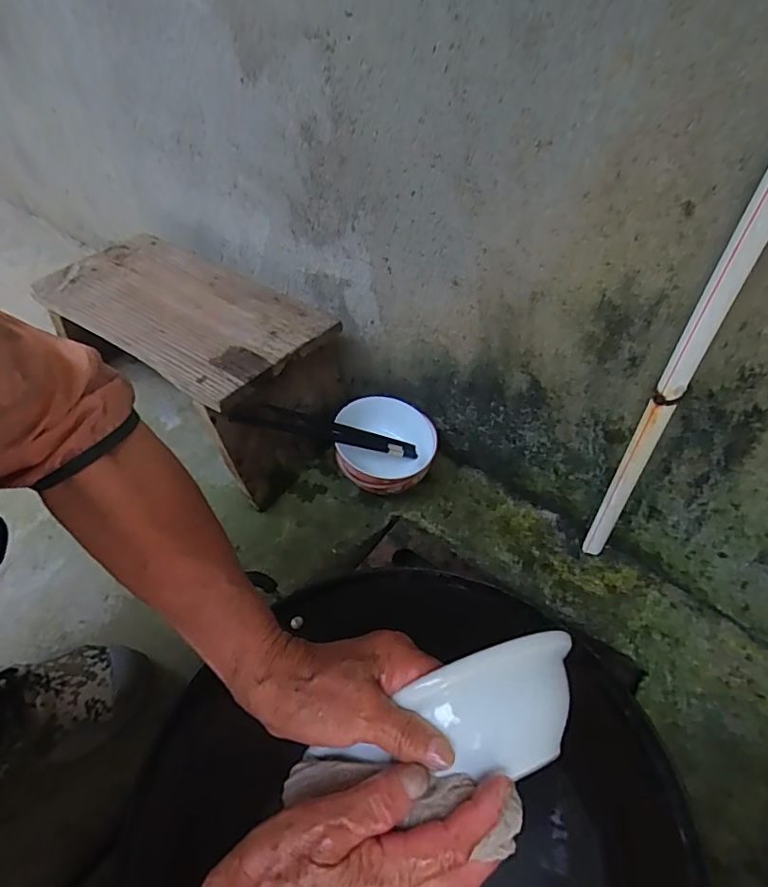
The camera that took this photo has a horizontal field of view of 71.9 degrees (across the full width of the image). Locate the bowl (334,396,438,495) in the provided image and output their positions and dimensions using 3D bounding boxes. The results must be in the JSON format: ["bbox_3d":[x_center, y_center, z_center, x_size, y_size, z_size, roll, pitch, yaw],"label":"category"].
[{"bbox_3d":[-0.002,0.006,0.681,0.129,0.064,0.129,20,58,-1],"label":"bowl"}]

